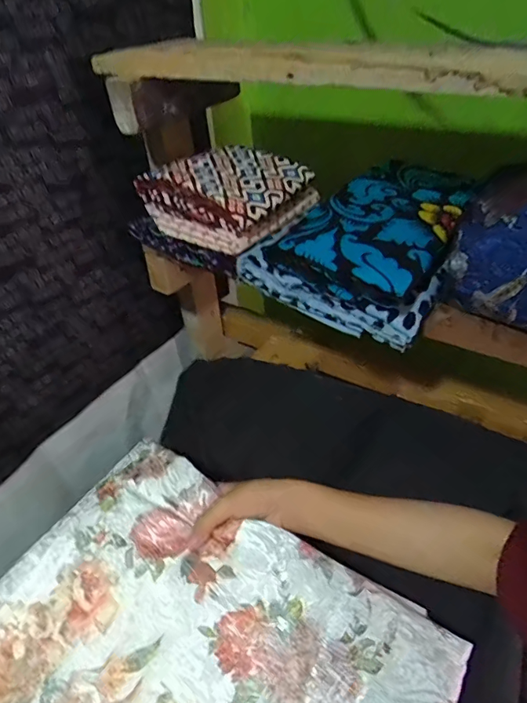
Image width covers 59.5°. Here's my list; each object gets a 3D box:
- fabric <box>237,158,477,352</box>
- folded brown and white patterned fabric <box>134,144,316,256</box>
[{"bbox_3d":[0.124,-0.129,0.536,0.201,0.087,0.241,20,45,26],"label":"fabric"},{"bbox_3d":[-0.039,-0.207,0.594,0.155,0.070,0.173,21,45,27],"label":"folded brown and white patterned fabric"}]

